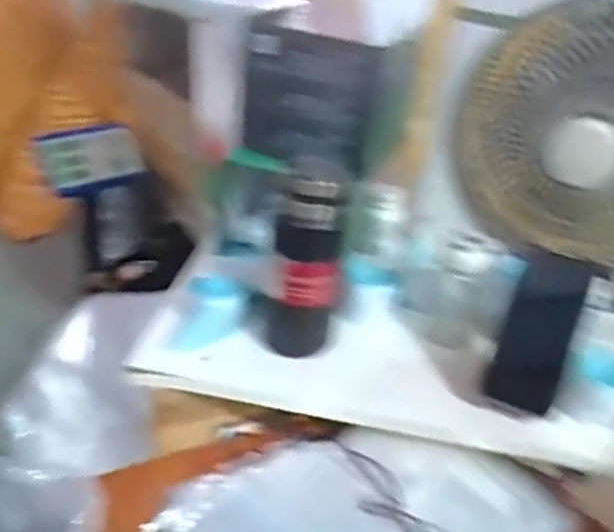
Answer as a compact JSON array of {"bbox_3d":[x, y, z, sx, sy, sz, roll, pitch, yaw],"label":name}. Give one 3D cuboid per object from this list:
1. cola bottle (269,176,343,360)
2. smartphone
[{"bbox_3d":[0.000,0.003,0.688,0.077,0.223,0.077,7,32,0],"label":"cola bottle"},{"bbox_3d":[0.238,0.067,0.646,0.066,0.159,0.006,21,-1,8],"label":"smartphone"}]

